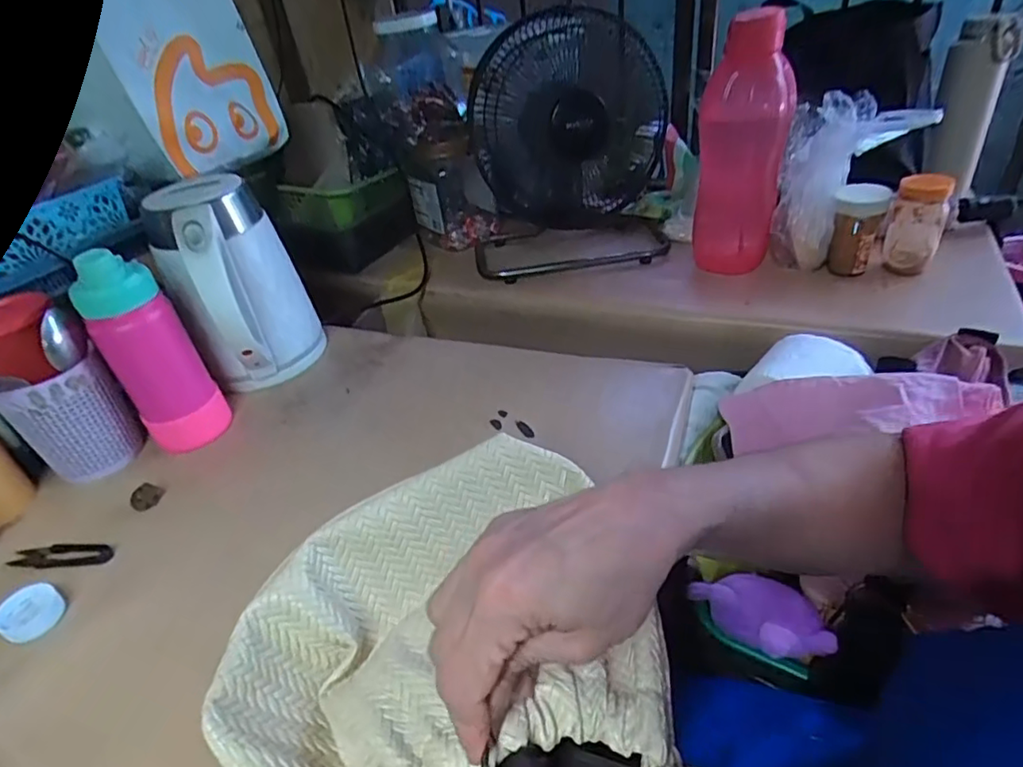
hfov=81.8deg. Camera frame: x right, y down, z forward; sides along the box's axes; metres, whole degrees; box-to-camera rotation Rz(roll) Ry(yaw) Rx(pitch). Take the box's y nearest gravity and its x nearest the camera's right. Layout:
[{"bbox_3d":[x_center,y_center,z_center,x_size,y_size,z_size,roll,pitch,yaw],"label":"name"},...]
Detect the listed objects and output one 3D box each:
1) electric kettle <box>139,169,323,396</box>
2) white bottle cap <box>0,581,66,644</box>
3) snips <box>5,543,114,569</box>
[{"bbox_3d":[-0.292,-0.095,0.649,0.136,0.215,0.131,-22,38,-19],"label":"electric kettle"},{"bbox_3d":[-0.375,0.178,0.460,0.042,0.020,0.042,-5,36,4],"label":"white bottle cap"},{"bbox_3d":[-0.396,0.152,0.515,0.101,0.010,0.026,-1,36,9],"label":"snips"}]

